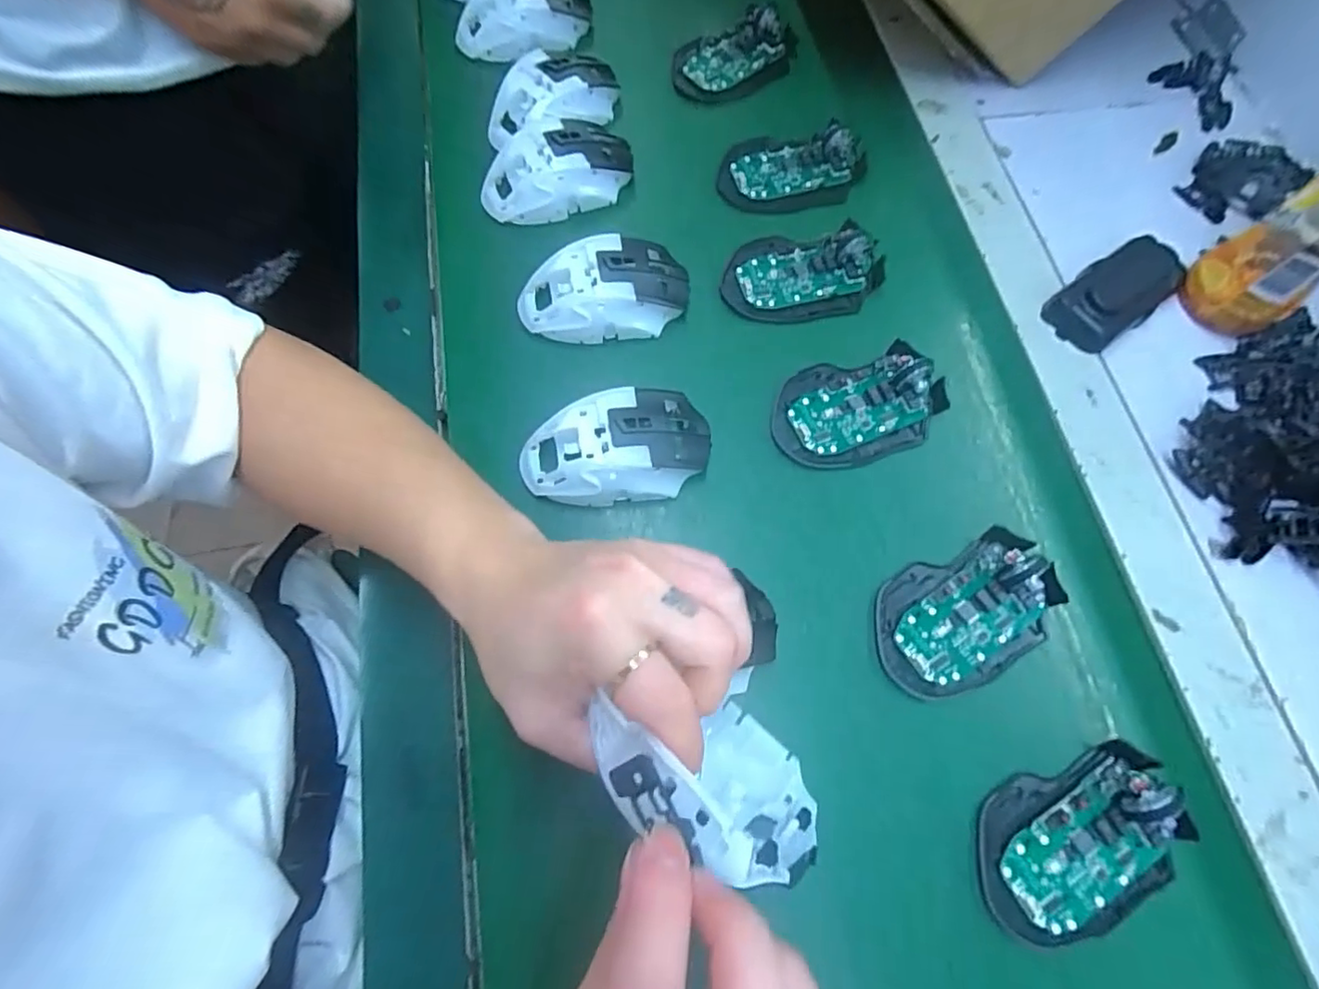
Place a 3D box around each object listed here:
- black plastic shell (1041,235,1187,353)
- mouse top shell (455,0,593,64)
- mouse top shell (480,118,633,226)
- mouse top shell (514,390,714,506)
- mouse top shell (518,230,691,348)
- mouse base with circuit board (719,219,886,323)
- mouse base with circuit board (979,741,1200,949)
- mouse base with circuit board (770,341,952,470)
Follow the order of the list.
[{"bbox_3d":[0.326,-0.144,0.433,0.097,0.025,0.051,-33,73,-13],"label":"black plastic shell"},{"bbox_3d":[-0.118,-0.414,0.521,0.114,0.035,0.070,-14,70,-4],"label":"mouse top shell"},{"bbox_3d":[-0.078,-0.245,0.458,0.113,0.035,0.063,-23,71,-10],"label":"mouse top shell"},{"bbox_3d":[-0.028,-0.030,0.375,0.114,0.033,0.062,-8,69,-4],"label":"mouse top shell"},{"bbox_3d":[-0.039,-0.142,0.418,0.115,0.034,0.062,-9,69,-5],"label":"mouse top shell"},{"bbox_3d":[0.105,-0.162,0.435,0.114,0.022,0.068,-1,69,-2],"label":"mouse base with circuit board"},{"bbox_3d":[0.218,0.178,0.307,0.110,0.025,0.072,-17,70,-7],"label":"mouse base with circuit board"},{"bbox_3d":[0.133,-0.059,0.400,0.115,0.022,0.073,-10,69,-5],"label":"mouse base with circuit board"}]

